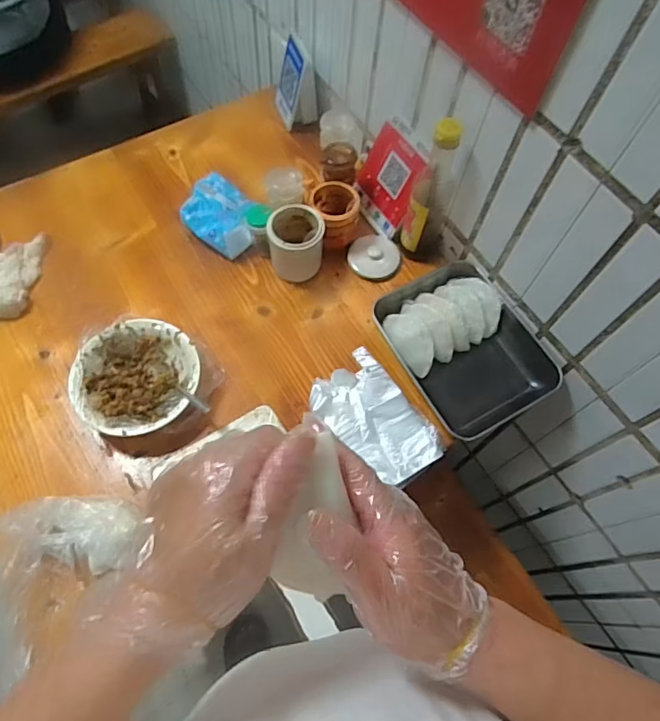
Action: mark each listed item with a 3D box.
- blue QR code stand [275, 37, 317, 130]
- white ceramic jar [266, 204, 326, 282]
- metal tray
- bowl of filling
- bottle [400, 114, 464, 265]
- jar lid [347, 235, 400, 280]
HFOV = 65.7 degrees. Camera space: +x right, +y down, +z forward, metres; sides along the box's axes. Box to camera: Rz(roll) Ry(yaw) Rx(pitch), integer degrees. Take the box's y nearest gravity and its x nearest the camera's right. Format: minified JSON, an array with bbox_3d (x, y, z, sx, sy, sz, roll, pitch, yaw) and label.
[{"bbox_3d":[-0.061,-0.506,0.945,0.067,0.128,0.083,-15,67,-10],"label":"blue QR code stand"},{"bbox_3d":[-0.054,-0.183,0.812,0.084,0.108,0.080,1,65,-2],"label":"white ceramic jar"},{"bbox_3d":[0.198,-0.020,0.779,0.190,0.049,0.261,-27,69,-15],"label":"metal tray"},{"bbox_3d":[-0.268,0.029,0.726,0.163,0.058,0.166,1,65,-2],"label":"bowl of filling"},{"bbox_3d":[0.154,-0.250,0.772,0.065,0.248,0.072,21,66,7],"label":"bottle"},{"bbox_3d":[0.074,-0.174,0.859,0.085,0.019,0.074,0,65,-3],"label":"jar lid"}]

